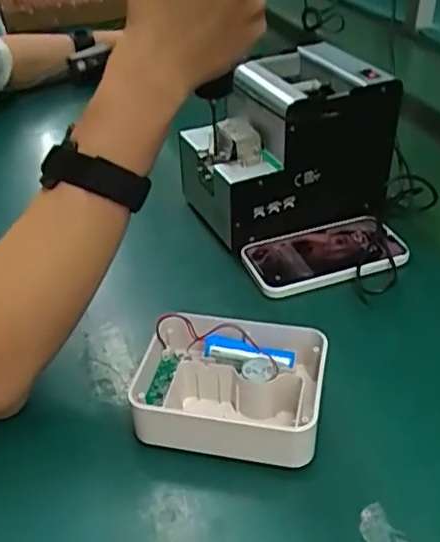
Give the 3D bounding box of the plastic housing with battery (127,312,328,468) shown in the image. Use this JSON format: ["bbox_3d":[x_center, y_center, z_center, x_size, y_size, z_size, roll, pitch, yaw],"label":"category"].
[{"bbox_3d":[0.007,0.083,0.450,0.130,0.049,0.102,9,38,13],"label":"plastic housing with battery"}]

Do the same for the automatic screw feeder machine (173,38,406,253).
[{"bbox_3d":[0.065,-0.129,0.641,0.192,0.142,0.136,-14,39,-16],"label":"automatic screw feeder machine"}]

